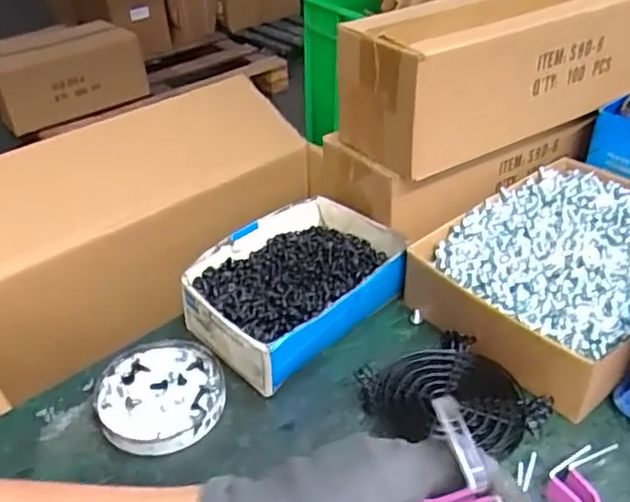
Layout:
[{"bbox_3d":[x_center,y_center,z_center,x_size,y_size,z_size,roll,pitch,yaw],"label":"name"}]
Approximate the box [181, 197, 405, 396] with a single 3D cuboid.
[{"bbox_3d":[-0.017,0.025,0.506,0.119,0.048,0.165,30,48,34],"label":"box"}]

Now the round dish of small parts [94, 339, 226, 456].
[{"bbox_3d":[-0.106,0.100,0.443,0.084,0.015,0.089,-1,38,1],"label":"round dish of small parts"}]

